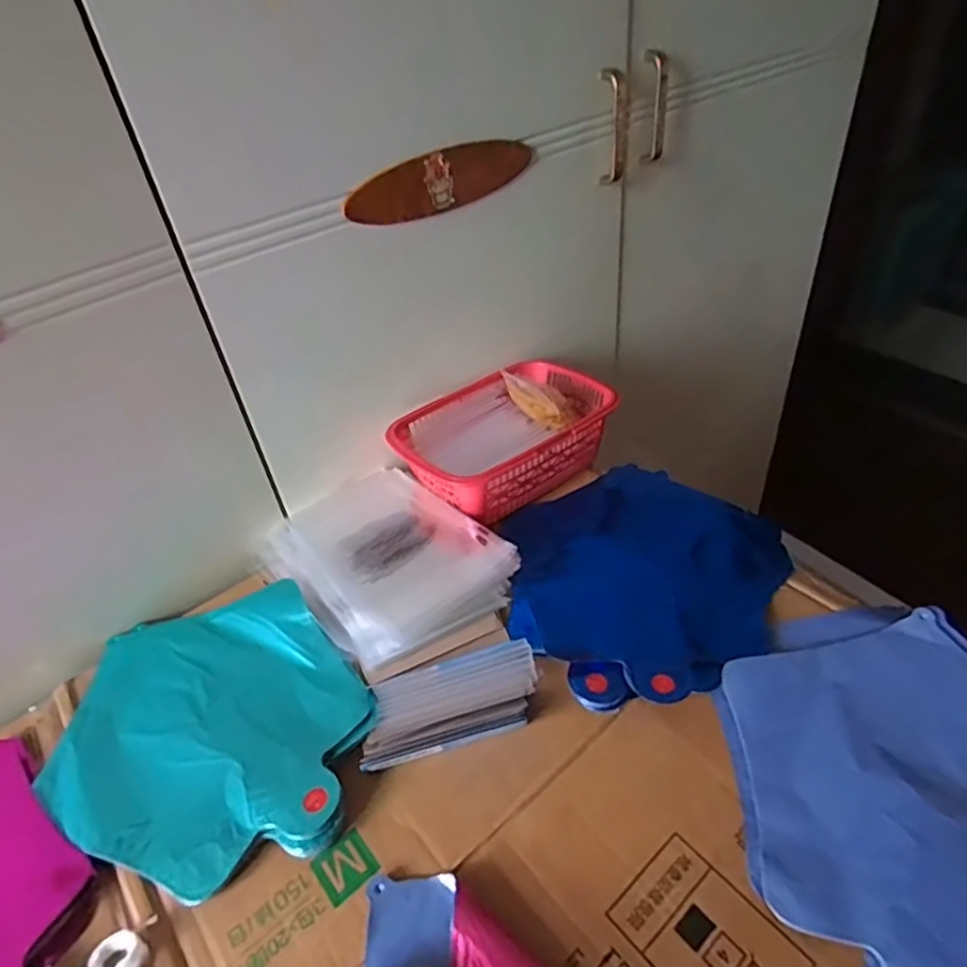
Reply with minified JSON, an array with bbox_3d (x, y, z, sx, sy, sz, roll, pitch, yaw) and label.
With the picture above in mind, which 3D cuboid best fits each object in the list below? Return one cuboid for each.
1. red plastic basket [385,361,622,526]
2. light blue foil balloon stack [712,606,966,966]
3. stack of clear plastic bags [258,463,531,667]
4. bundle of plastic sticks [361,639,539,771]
[{"bbox_3d":[0.019,-0.052,0.658,0.213,0.069,0.144,-28,45,-24],"label":"red plastic basket"},{"bbox_3d":[0.267,0.183,0.407,0.245,0.018,0.225,-29,46,-25],"label":"light blue foil balloon stack"},{"bbox_3d":[-0.093,0.059,0.588,0.159,0.029,0.217,-31,47,-27],"label":"stack of clear plastic bags"},{"bbox_3d":[-0.021,0.155,0.463,0.126,0.017,0.066,-12,41,-8],"label":"bundle of plastic sticks"}]

